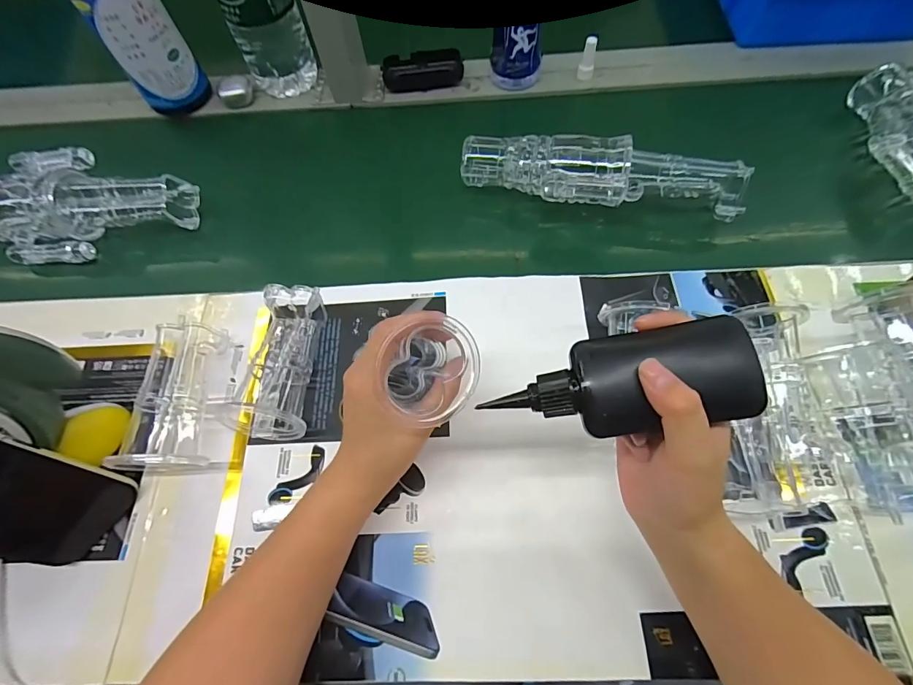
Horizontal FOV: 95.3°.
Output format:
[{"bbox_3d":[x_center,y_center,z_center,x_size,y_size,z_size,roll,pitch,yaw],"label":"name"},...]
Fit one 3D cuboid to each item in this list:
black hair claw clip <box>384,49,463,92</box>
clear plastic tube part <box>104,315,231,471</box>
[{"bbox_3d":[-0.047,-0.379,0.578,0.108,0.030,0.039,-7,65,0],"label":"black hair claw clip"},{"bbox_3d":[-0.251,0.048,0.372,0.065,0.057,0.127,-5,65,1],"label":"clear plastic tube part"}]

